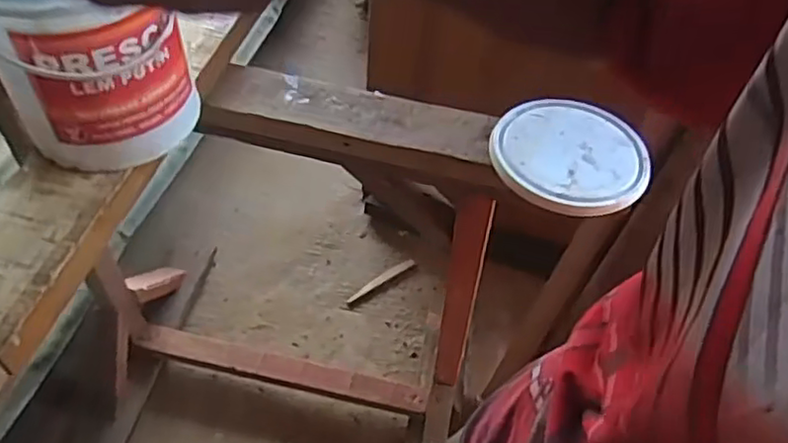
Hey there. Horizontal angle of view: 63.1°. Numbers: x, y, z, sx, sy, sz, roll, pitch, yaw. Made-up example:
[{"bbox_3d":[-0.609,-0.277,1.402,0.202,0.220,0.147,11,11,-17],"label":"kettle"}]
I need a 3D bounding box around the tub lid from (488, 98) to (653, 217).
[{"bbox_3d":[0.196,-0.076,0.721,0.169,0.019,0.163,2,52,-2],"label":"tub lid"}]

